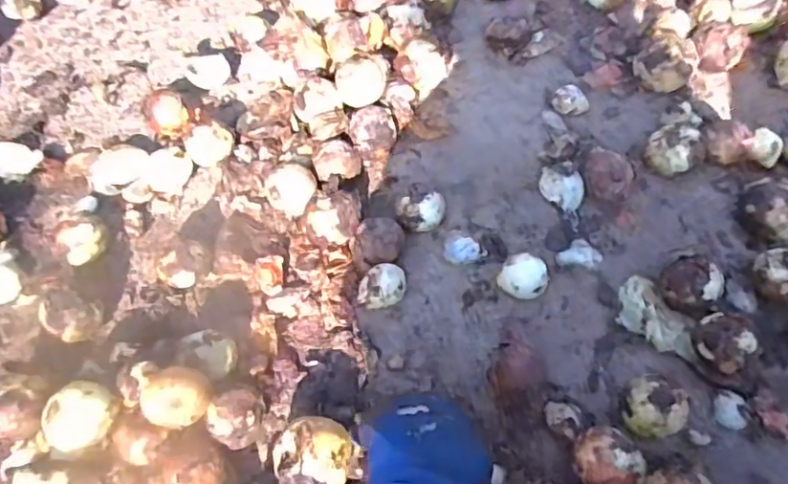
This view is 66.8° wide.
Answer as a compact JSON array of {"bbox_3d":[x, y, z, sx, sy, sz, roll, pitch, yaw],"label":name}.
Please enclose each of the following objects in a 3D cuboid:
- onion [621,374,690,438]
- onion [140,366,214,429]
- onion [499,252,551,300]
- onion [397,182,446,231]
[{"bbox_3d":[0.233,0.152,0.544,0.052,0.044,0.053,-1,59,2],"label":"onion"},{"bbox_3d":[-0.191,0.132,0.517,0.056,0.051,0.054,-1,59,2],"label":"onion"},{"bbox_3d":[0.135,0.040,0.622,0.048,0.040,0.041,24,63,15],"label":"onion"},{"bbox_3d":[0.030,-0.037,0.670,0.053,0.042,0.050,-1,59,2],"label":"onion"}]

